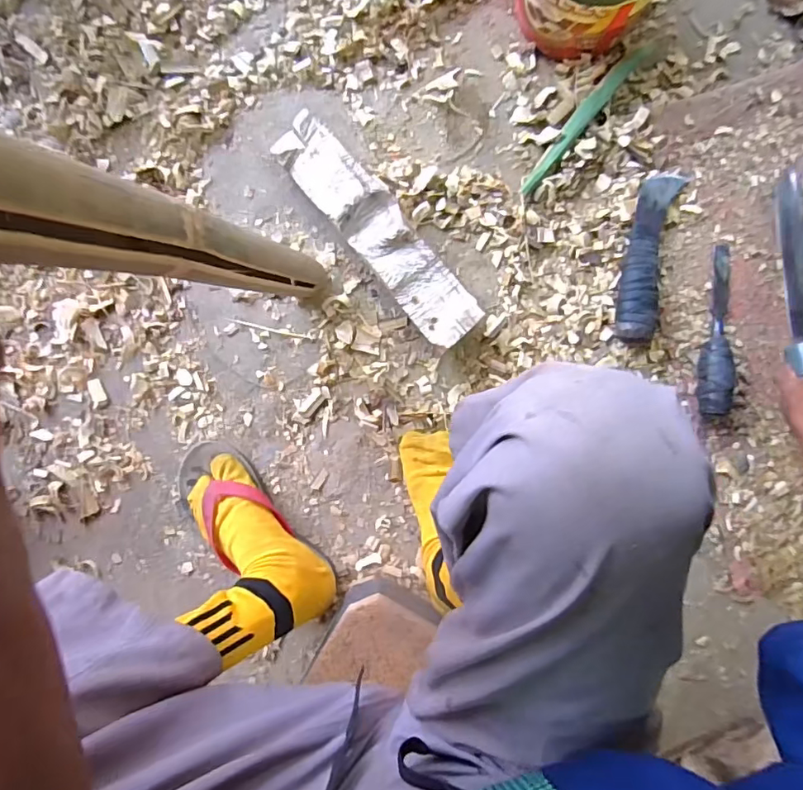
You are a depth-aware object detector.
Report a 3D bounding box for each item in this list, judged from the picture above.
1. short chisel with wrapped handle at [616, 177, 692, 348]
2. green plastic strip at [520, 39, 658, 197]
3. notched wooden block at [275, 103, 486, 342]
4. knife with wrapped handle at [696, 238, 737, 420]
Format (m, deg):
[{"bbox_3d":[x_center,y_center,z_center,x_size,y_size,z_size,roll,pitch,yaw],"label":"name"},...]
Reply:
[{"bbox_3d":[0.285,-0.160,0.595,0.052,0.046,0.204,15,92,0],"label":"short chisel with wrapped handle"},{"bbox_3d":[0.215,-0.326,0.607,0.022,0.019,0.216,41,92,-1],"label":"green plastic strip"},{"bbox_3d":[-0.026,-0.184,0.598,0.067,0.051,0.296,-40,92,2],"label":"notched wooden block"},{"bbox_3d":[0.372,-0.077,0.609,0.047,0.043,0.198,0,92,0],"label":"knife with wrapped handle"}]

